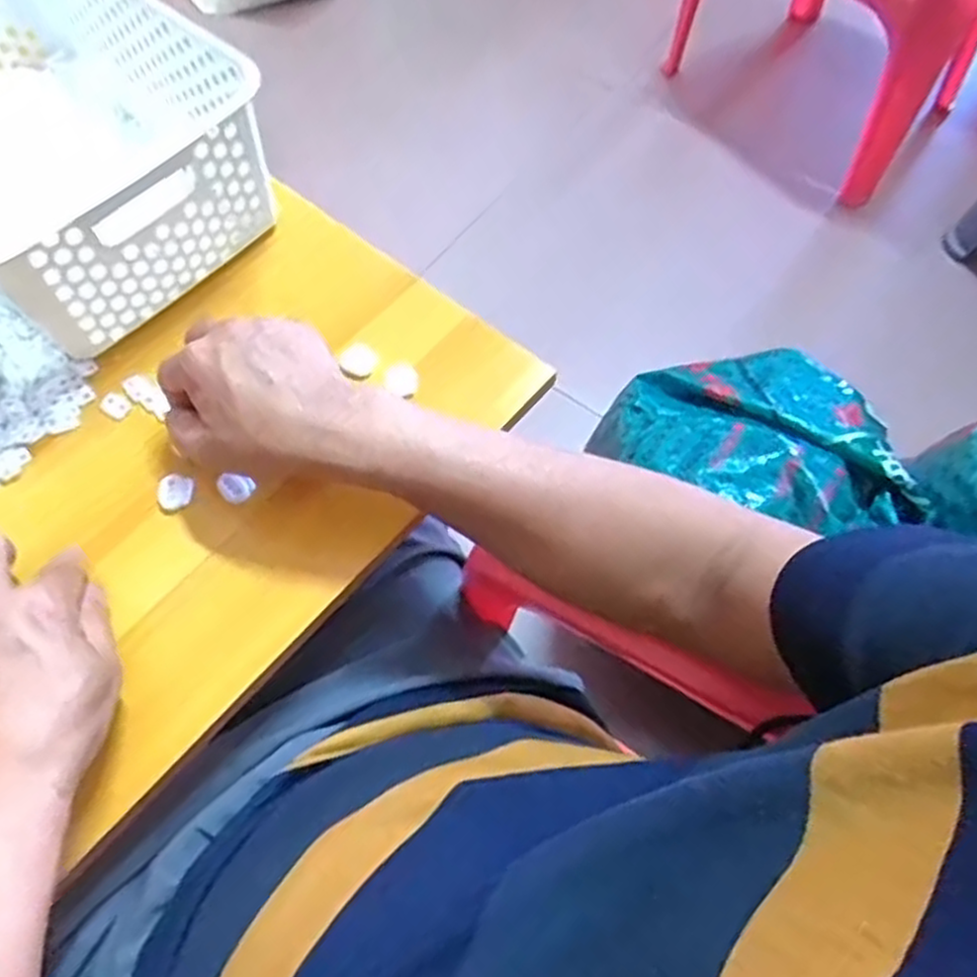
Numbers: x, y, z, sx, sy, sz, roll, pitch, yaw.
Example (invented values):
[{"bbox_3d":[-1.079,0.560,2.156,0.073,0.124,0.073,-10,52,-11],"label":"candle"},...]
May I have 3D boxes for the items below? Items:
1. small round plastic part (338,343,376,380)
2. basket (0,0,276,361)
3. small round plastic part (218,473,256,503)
[{"bbox_3d":[-0.083,-0.082,0.482,0.021,0.015,0.017,1,64,2],"label":"small round plastic part"},{"bbox_3d":[-0.305,-0.248,0.513,0.303,0.099,0.205,39,70,18],"label":"basket"},{"bbox_3d":[-0.151,0.000,0.449,0.021,0.011,0.013,5,64,4],"label":"small round plastic part"}]

